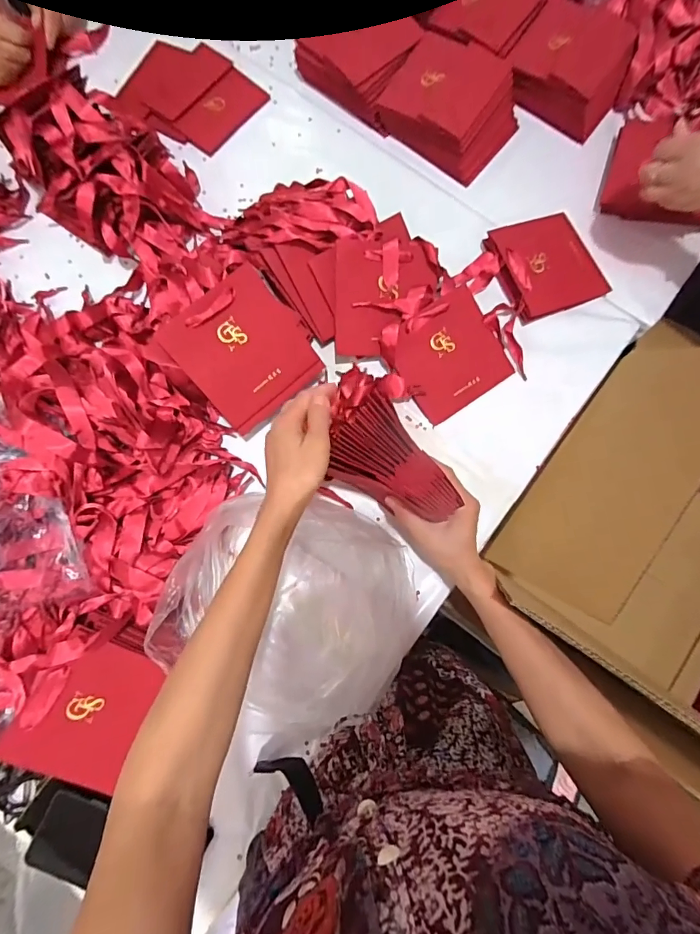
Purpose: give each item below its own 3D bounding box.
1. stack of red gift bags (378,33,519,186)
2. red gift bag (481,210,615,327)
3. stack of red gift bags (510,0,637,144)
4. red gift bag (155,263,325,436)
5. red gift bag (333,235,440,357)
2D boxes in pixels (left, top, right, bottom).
[{"bbox_3d":[0.149,-0.535,0.656,0.173,0.069,0.147,38,81,8],"label":"stack of red gift bags"},{"bbox_3d":[0.284,-0.294,0.627,0.146,0.042,0.139,-22,79,-4],"label":"red gift bag"},{"bbox_3d":[0.341,-0.615,0.683,0.162,0.068,0.165,34,81,7],"label":"stack of red gift bags"},{"bbox_3d":[-0.125,-0.142,0.540,0.146,0.009,0.152,-42,111,-5],"label":"red gift bag"},{"bbox_3d":[0.046,-0.221,0.579,0.130,0.017,0.144,-2,104,-9],"label":"red gift bag"}]

